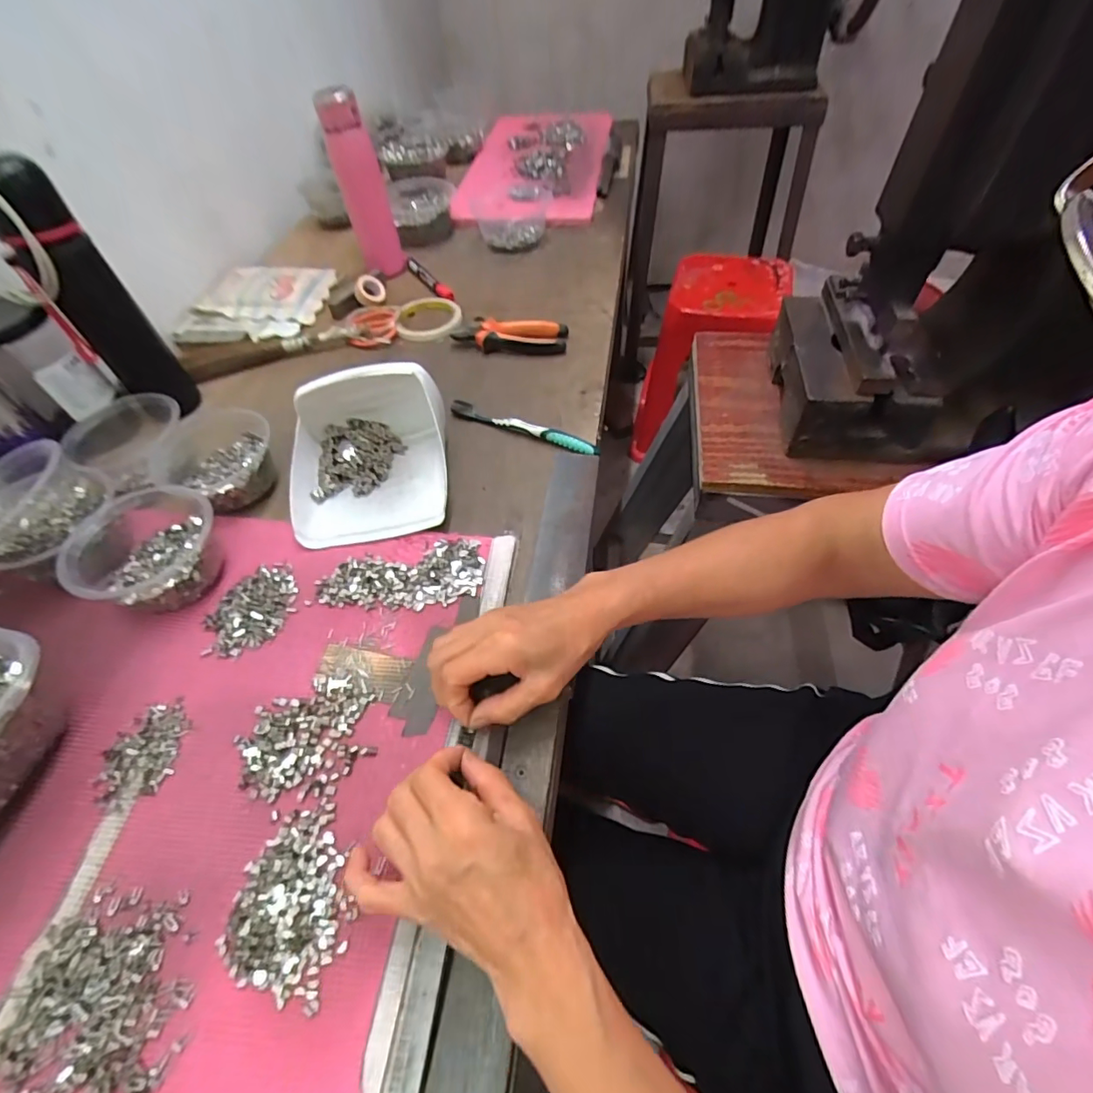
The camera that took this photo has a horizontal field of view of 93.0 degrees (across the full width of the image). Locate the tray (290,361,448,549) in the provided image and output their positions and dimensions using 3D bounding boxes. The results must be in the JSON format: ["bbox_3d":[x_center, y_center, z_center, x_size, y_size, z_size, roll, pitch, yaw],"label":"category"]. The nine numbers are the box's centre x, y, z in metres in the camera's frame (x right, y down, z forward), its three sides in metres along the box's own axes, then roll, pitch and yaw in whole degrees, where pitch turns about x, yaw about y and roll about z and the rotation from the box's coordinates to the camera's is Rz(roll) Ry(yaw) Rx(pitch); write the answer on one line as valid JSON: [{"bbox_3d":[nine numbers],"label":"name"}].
[{"bbox_3d":[-0.180,-0.099,0.510,0.148,0.086,0.170,-9,53,-3],"label":"tray"}]

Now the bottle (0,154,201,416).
[{"bbox_3d":[-0.455,-0.243,0.535,0.065,0.238,0.056,-40,60,-23],"label":"bottle"}]

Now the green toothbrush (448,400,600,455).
[{"bbox_3d":[-0.026,-0.133,0.578,0.180,0.018,0.016,20,57,18],"label":"green toothbrush"}]

